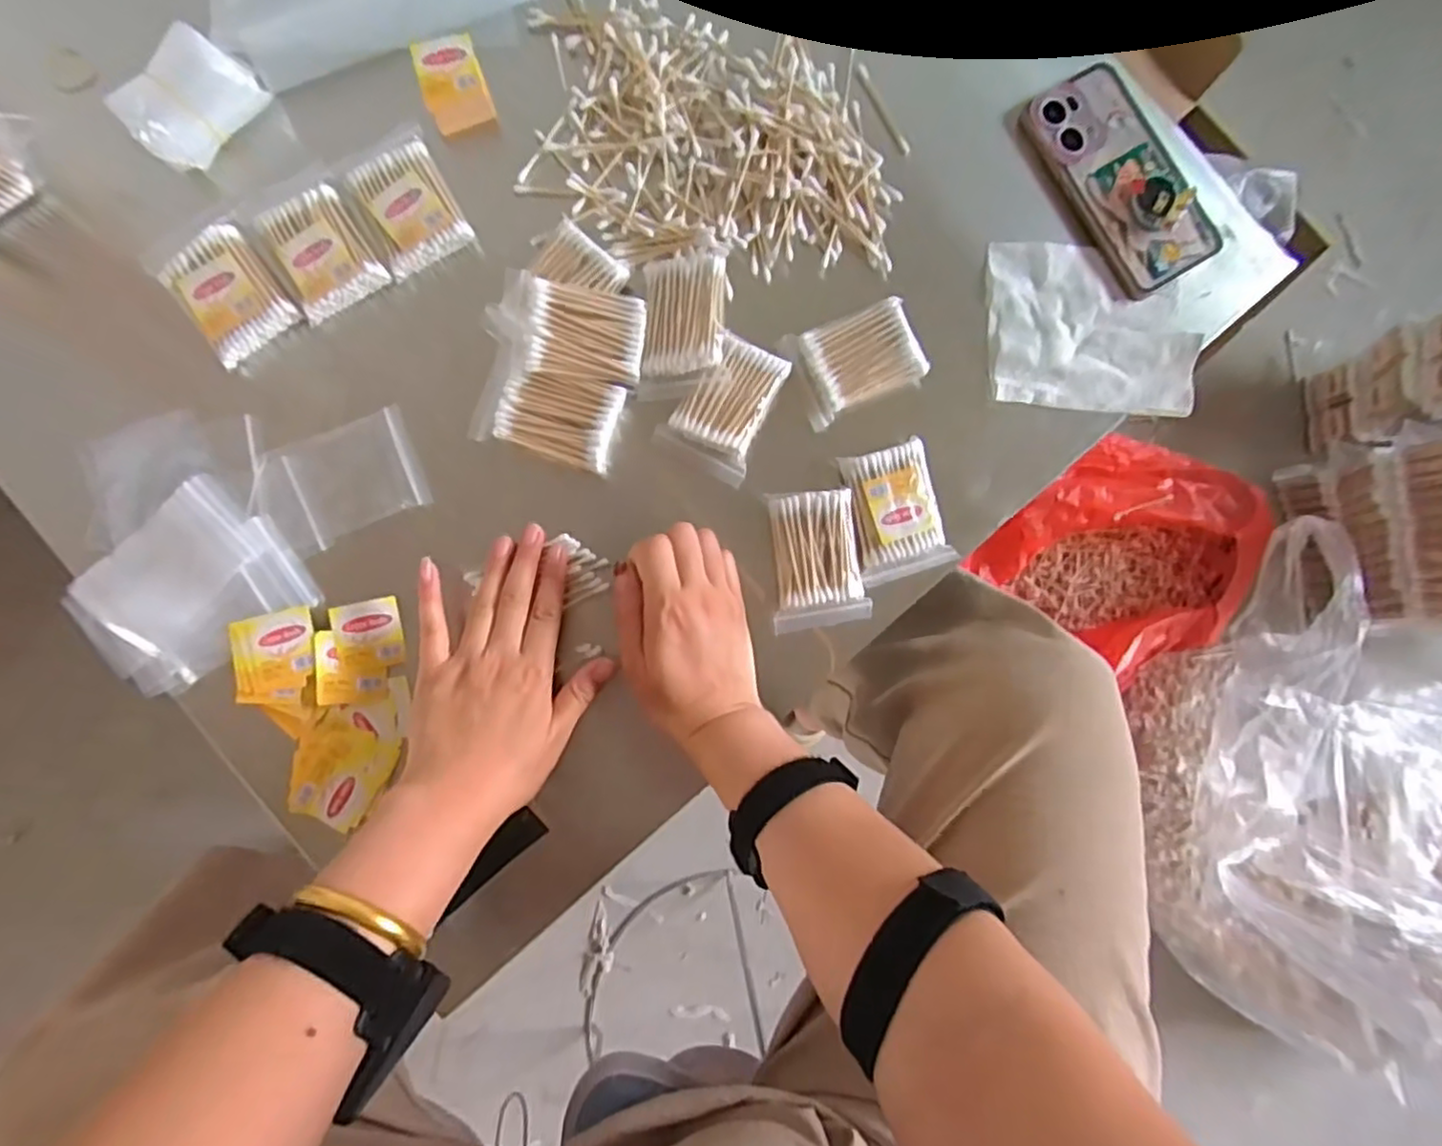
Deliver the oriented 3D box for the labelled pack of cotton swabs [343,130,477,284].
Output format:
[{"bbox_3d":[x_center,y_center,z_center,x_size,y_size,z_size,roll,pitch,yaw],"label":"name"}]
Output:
[{"bbox_3d":[-0.208,-0.243,0.465,0.061,0.026,0.081,-30,88,-5],"label":"labelled pack of cotton swabs"}]

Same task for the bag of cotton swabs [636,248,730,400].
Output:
[{"bbox_3d":[-0.026,-0.168,0.462,0.057,0.025,0.088,-2,85,-4],"label":"bag of cotton swabs"}]

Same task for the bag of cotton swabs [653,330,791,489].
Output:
[{"bbox_3d":[0.003,-0.111,0.468,0.060,0.022,0.085,27,84,-1],"label":"bag of cotton swabs"}]

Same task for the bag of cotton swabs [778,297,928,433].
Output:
[{"bbox_3d":[0.093,-0.144,0.478,0.083,0.022,0.063,-20,87,-5],"label":"bag of cotton swabs"}]

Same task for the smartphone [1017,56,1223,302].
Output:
[{"bbox_3d":[0.287,-0.284,0.500,0.086,0.022,0.160,-30,88,-5],"label":"smartphone"}]

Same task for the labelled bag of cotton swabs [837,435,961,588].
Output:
[{"bbox_3d":[0.117,-0.041,0.474,0.060,0.023,0.086,-15,86,-5],"label":"labelled bag of cotton swabs"}]

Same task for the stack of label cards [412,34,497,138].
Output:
[{"bbox_3d":[-0.179,-0.328,0.471,0.041,0.031,0.045,-20,87,-5],"label":"stack of label cards"}]

